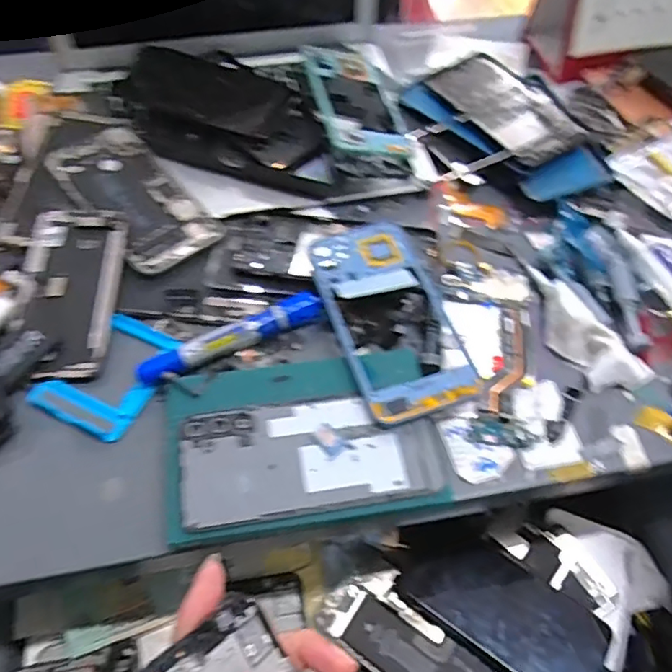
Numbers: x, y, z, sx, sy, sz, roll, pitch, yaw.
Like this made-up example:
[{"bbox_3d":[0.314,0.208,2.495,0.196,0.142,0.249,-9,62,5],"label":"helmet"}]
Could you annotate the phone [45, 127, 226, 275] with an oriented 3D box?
[{"bbox_3d":[-0.164,-0.116,0.466,0.076,0.011,0.150,-36,63,-24],"label":"phone"}]

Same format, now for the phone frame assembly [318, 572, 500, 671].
[{"bbox_3d":[0.062,0.238,0.430,0.150,0.009,0.059,34,61,20],"label":"phone frame assembly"}]

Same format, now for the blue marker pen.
[{"bbox_3d":[-0.071,0.001,0.399,0.130,0.019,0.021,-23,59,-17],"label":"blue marker pen"}]

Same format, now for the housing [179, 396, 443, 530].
[{"bbox_3d":[-0.016,0.072,0.353,0.152,0.013,0.067,-7,55,-7],"label":"housing"}]

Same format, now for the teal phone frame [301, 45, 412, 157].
[{"bbox_3d":[0.018,-0.226,0.541,0.084,0.010,0.178,0,54,-22],"label":"teal phone frame"}]

